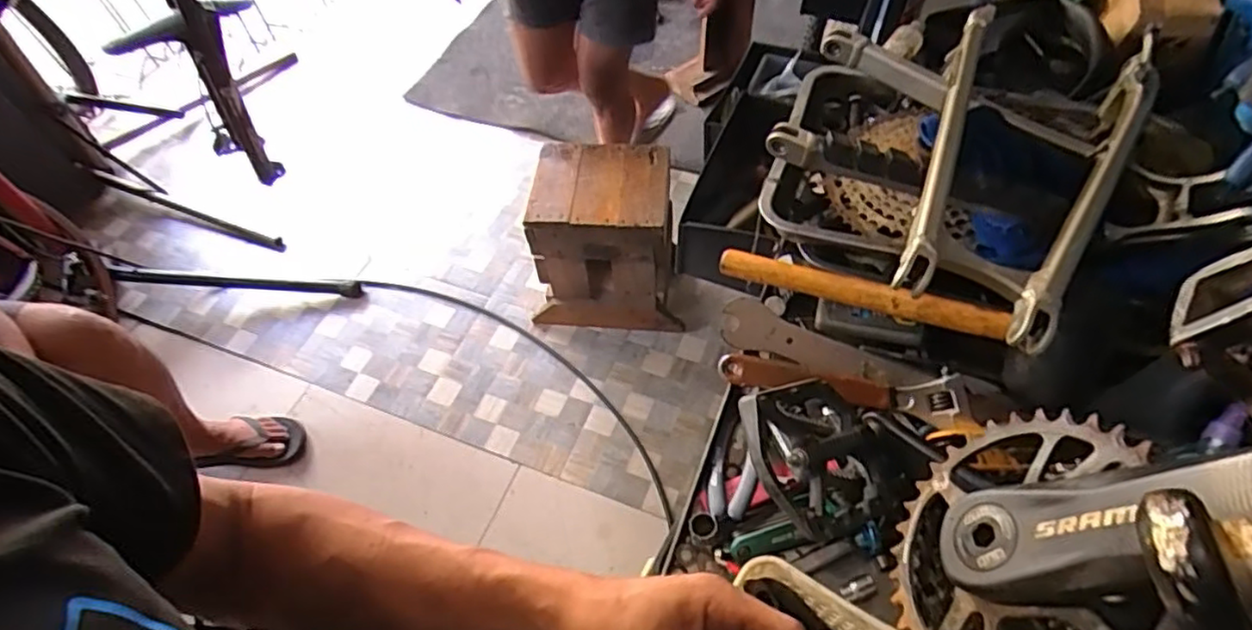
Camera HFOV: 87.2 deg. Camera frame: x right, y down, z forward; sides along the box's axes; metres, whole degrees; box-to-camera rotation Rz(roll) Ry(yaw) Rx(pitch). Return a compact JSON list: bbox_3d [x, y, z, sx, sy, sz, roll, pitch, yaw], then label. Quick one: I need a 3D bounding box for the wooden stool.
[{"bbox_3d":[-0.055,-0.173,1.612,0.343,0.416,0.245,0,55,4],"label":"wooden stool"}]

